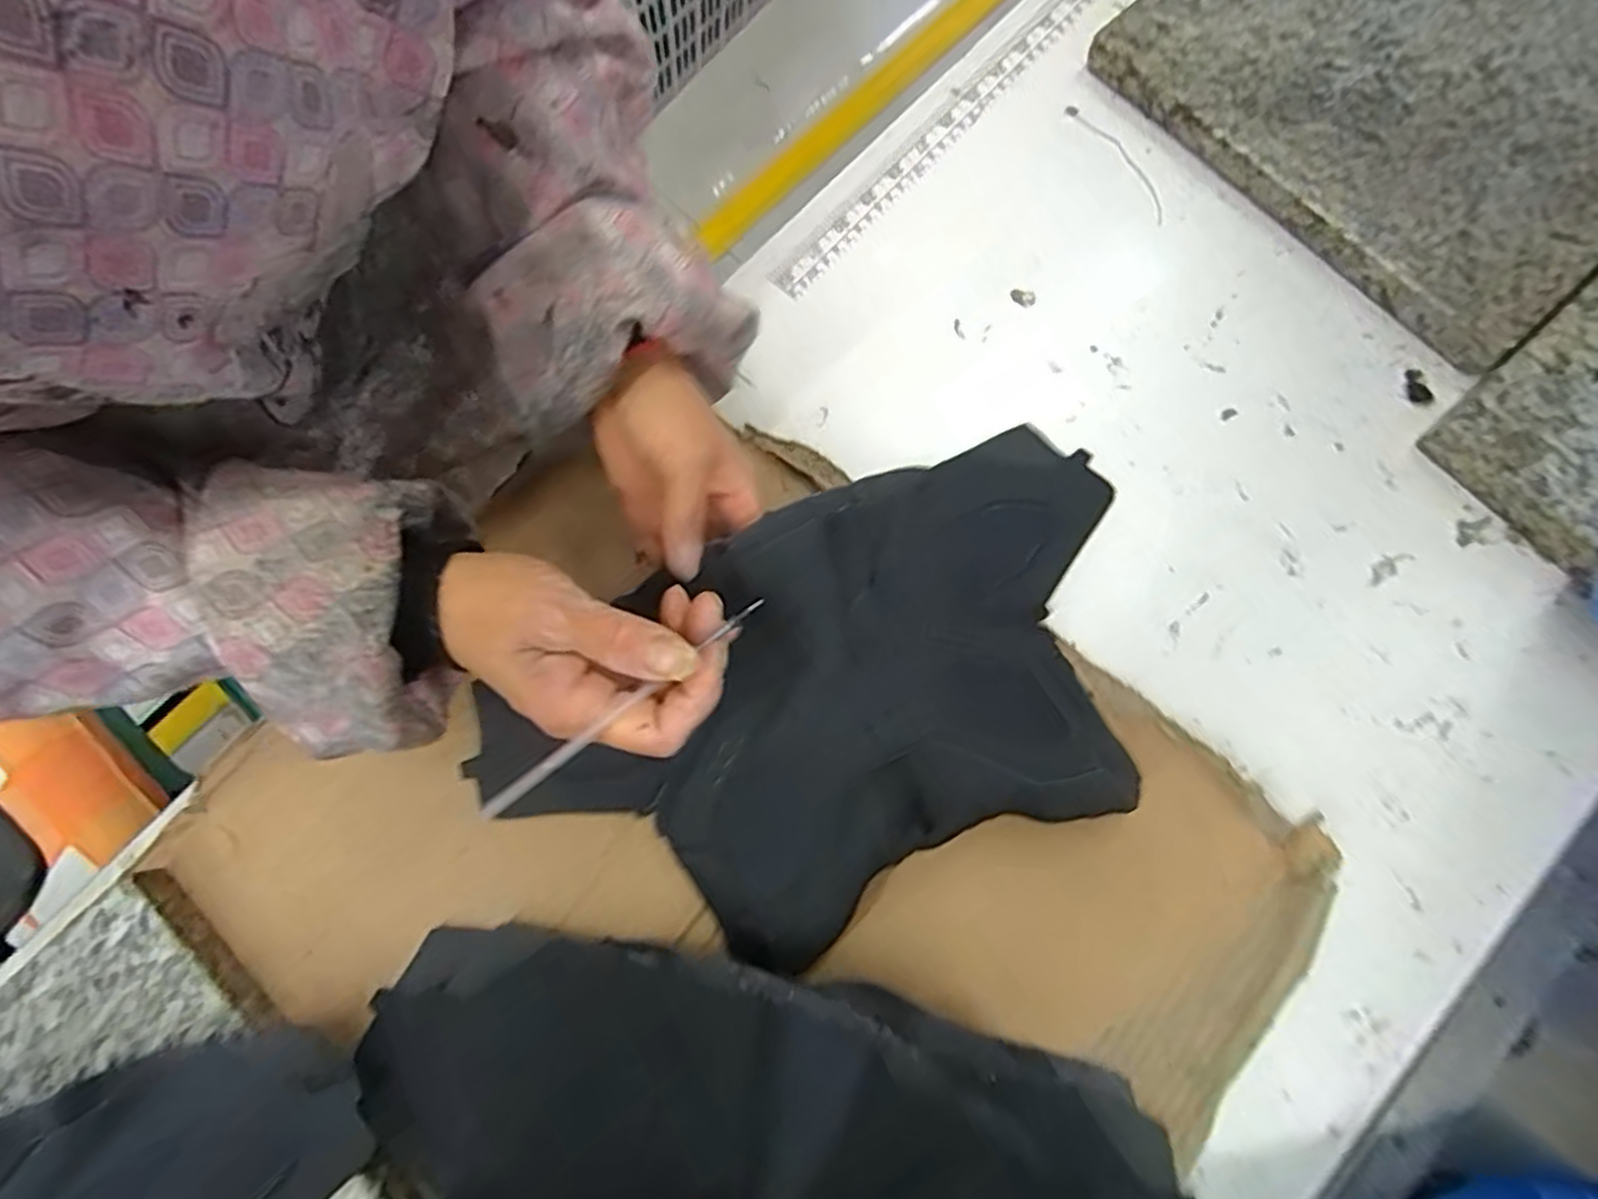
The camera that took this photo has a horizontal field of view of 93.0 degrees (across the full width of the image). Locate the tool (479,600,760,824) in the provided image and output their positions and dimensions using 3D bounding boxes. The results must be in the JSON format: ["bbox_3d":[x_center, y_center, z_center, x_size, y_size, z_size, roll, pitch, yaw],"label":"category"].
[{"bbox_3d":[-0.059,0.036,0.275,0.125,0.008,0.007,-39,78,-28],"label":"tool"}]

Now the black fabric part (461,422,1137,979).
[{"bbox_3d":[0.025,0.048,0.362,0.348,0.072,0.187,-24,77,-4],"label":"black fabric part"}]

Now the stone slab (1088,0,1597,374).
[{"bbox_3d":[0.419,-0.358,0.464,0.382,0.023,0.293,-42,79,-6],"label":"stone slab"}]

